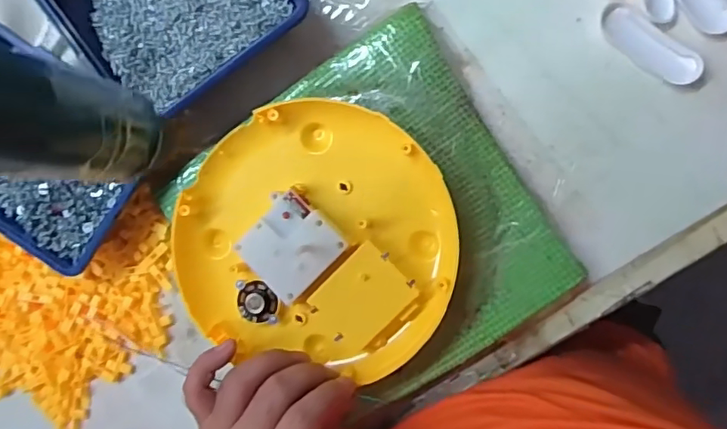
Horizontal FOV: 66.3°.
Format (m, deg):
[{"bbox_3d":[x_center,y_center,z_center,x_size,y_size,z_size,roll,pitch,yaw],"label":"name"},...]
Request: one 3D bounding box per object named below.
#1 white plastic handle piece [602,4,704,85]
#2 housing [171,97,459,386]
[{"bbox_3d":[0.183,-0.107,0.357,0.069,0.009,0.023,39,98,5],"label":"white plastic handle piece"},{"bbox_3d":[-0.031,0.014,0.366,0.179,0.035,0.168,1,93,9],"label":"housing"}]

